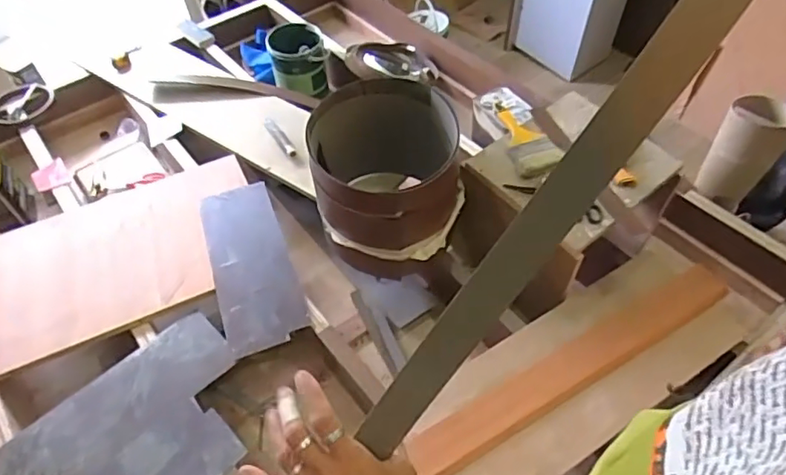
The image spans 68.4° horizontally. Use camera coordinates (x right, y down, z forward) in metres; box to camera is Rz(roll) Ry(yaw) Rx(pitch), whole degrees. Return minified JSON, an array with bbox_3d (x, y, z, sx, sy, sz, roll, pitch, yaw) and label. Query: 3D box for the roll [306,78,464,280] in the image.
[{"bbox_3d":[-0.014,-0.123,1.199,0.311,0.279,0.272,-12,52,-4],"label":"roll"}]

